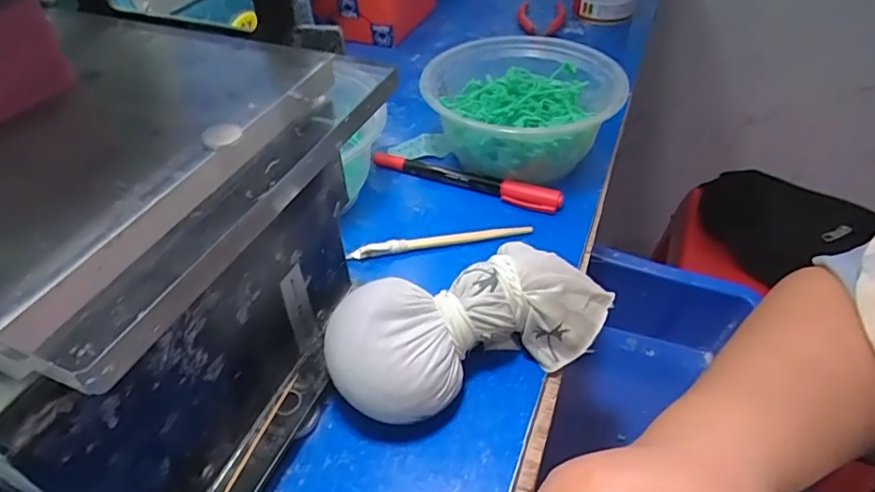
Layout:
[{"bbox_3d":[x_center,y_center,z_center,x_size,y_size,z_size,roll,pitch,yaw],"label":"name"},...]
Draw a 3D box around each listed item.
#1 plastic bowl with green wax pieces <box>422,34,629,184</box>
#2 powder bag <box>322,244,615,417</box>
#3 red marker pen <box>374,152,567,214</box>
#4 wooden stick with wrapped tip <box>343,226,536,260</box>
[{"bbox_3d":[0.057,-0.094,0.390,0.129,0.068,0.132,-1,43,1],"label":"plastic bowl with green wax pieces"},{"bbox_3d":[0.023,0.037,0.264,0.148,0.051,0.057,-20,47,-17],"label":"powder bag"},{"bbox_3d":[0.017,-0.049,0.375,0.139,0.016,0.013,16,46,18],"label":"red marker pen"},{"bbox_3d":[0.002,-0.003,0.337,0.113,0.010,0.008,-8,44,-7],"label":"wooden stick with wrapped tip"}]

